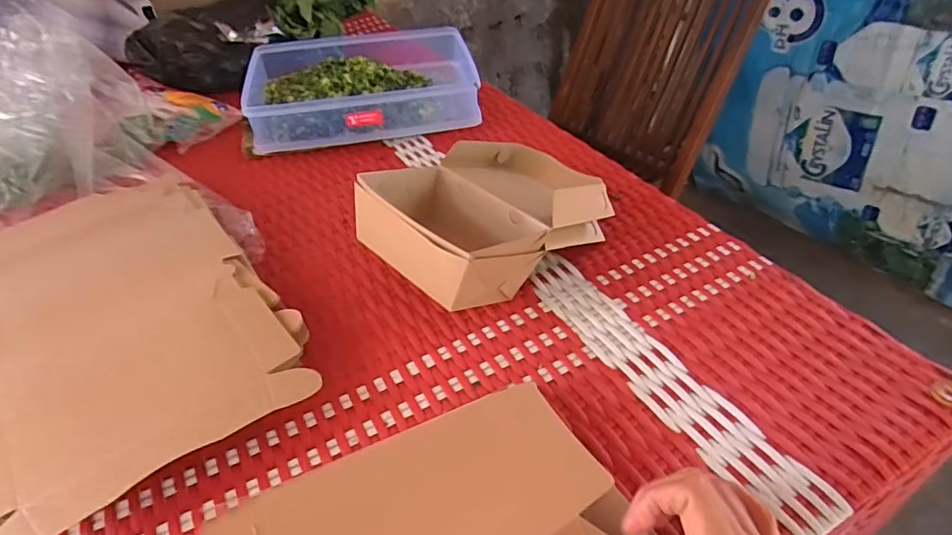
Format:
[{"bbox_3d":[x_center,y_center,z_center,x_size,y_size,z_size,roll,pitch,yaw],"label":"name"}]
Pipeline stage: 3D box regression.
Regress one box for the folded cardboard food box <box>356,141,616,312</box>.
[{"bbox_3d":[0.010,-0.052,0.479,0.201,0.084,0.147,-33,49,-30],"label":"folded cardboard food box"}]

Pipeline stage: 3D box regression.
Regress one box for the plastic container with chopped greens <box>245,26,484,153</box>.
[{"bbox_3d":[-0.145,-0.237,0.715,0.272,0.070,0.218,-8,41,-6],"label":"plastic container with chopped greens"}]

